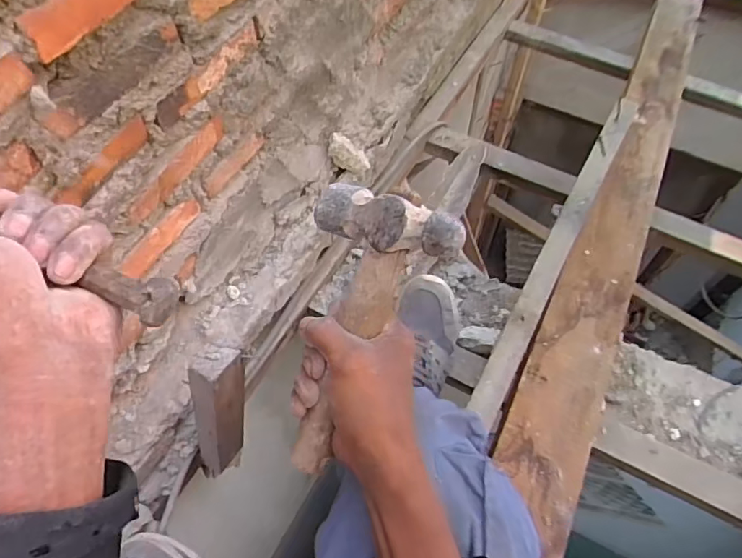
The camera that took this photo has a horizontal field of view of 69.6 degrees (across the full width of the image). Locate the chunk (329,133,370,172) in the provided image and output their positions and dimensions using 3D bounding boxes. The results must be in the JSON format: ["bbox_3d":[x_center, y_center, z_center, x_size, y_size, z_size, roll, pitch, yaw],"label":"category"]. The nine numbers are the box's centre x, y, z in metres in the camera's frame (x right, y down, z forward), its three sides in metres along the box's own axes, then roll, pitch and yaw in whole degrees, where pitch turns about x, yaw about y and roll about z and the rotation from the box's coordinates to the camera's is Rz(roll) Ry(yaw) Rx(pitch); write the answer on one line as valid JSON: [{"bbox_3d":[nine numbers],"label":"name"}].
[{"bbox_3d":[-0.044,-0.224,0.971,0.046,0.092,0.038,-52,32,8],"label":"chunk"}]

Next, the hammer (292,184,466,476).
[{"bbox_3d":[-0.017,0.043,0.393,0.110,0.042,0.215,19,100,11],"label":"hammer"}]

